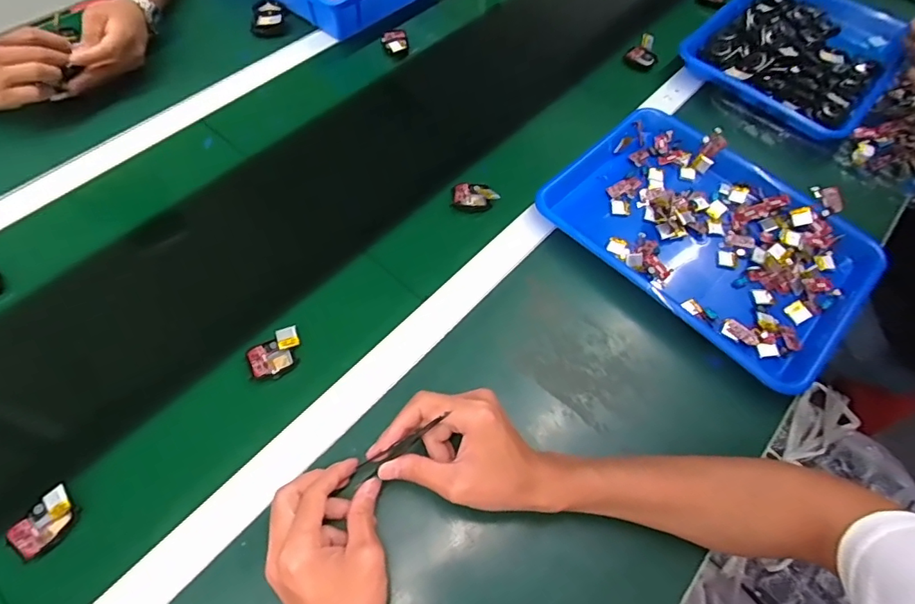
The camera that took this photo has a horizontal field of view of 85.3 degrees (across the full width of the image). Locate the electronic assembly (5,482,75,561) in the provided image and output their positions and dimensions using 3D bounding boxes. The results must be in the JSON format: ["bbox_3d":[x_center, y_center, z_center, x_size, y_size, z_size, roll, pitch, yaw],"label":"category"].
[{"bbox_3d":[-0.333,0.175,0.399,0.034,0.021,0.052,31,64,17],"label":"electronic assembly"}]

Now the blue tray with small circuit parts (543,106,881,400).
[{"bbox_3d":[0.285,-0.082,0.571,0.254,0.035,0.342,-40,67,-21],"label":"blue tray with small circuit parts"}]

